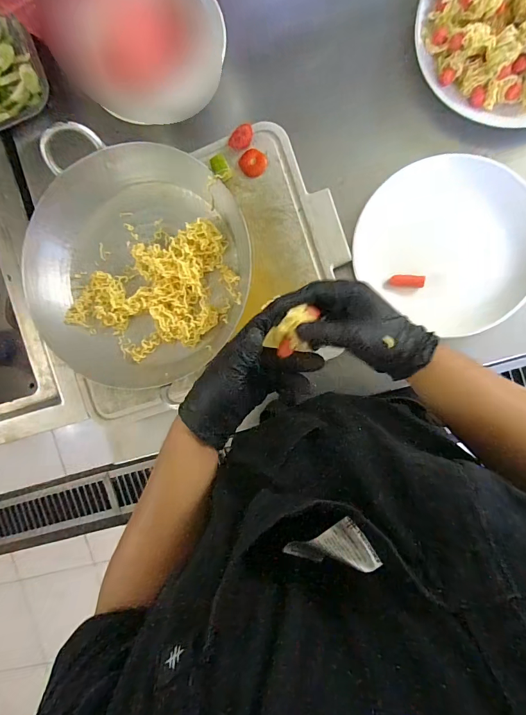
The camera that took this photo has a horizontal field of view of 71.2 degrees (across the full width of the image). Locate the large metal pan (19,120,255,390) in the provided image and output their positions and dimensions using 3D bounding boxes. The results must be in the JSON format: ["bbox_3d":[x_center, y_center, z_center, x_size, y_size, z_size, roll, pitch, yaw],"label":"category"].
[{"bbox_3d":[-0.175,-0.128,0.532,0.306,0.078,0.327,1,94,10],"label":"large metal pan"}]

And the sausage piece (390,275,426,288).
[{"bbox_3d":[0.198,-0.104,0.501,0.043,0.009,0.016,7,95,10],"label":"sausage piece"}]

